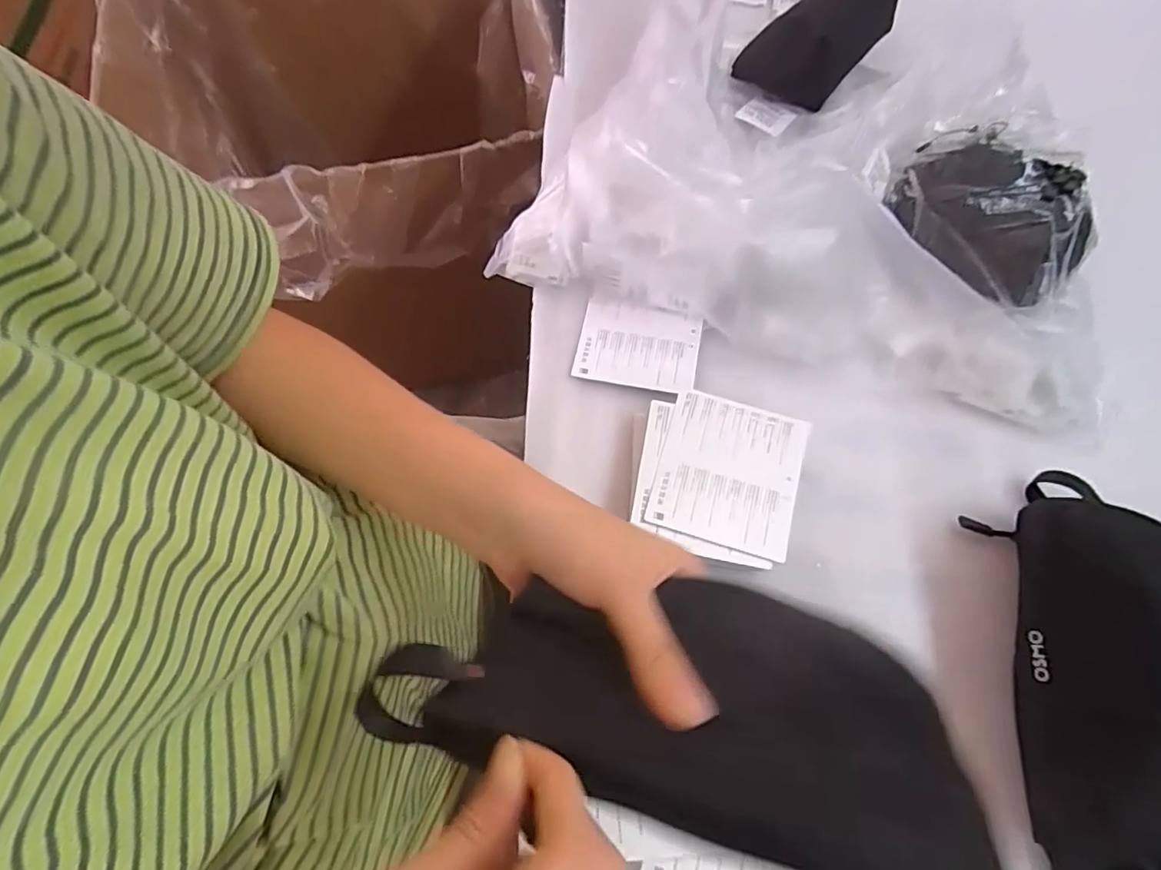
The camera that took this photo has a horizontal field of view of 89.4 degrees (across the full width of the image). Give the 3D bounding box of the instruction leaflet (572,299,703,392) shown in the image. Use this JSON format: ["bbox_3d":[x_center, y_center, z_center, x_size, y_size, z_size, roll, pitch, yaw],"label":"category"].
[{"bbox_3d":[0.043,-0.066,0.440,0.088,0.006,0.073,11,71,10],"label":"instruction leaflet"}]

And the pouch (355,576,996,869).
[{"bbox_3d":[0.029,0.098,0.222,0.203,0.035,0.087,6,44,12],"label":"pouch"}]

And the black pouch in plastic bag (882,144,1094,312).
[{"bbox_3d":[0.308,-0.164,0.429,0.104,0.054,0.135,-32,73,-12],"label":"black pouch in plastic bag"}]

